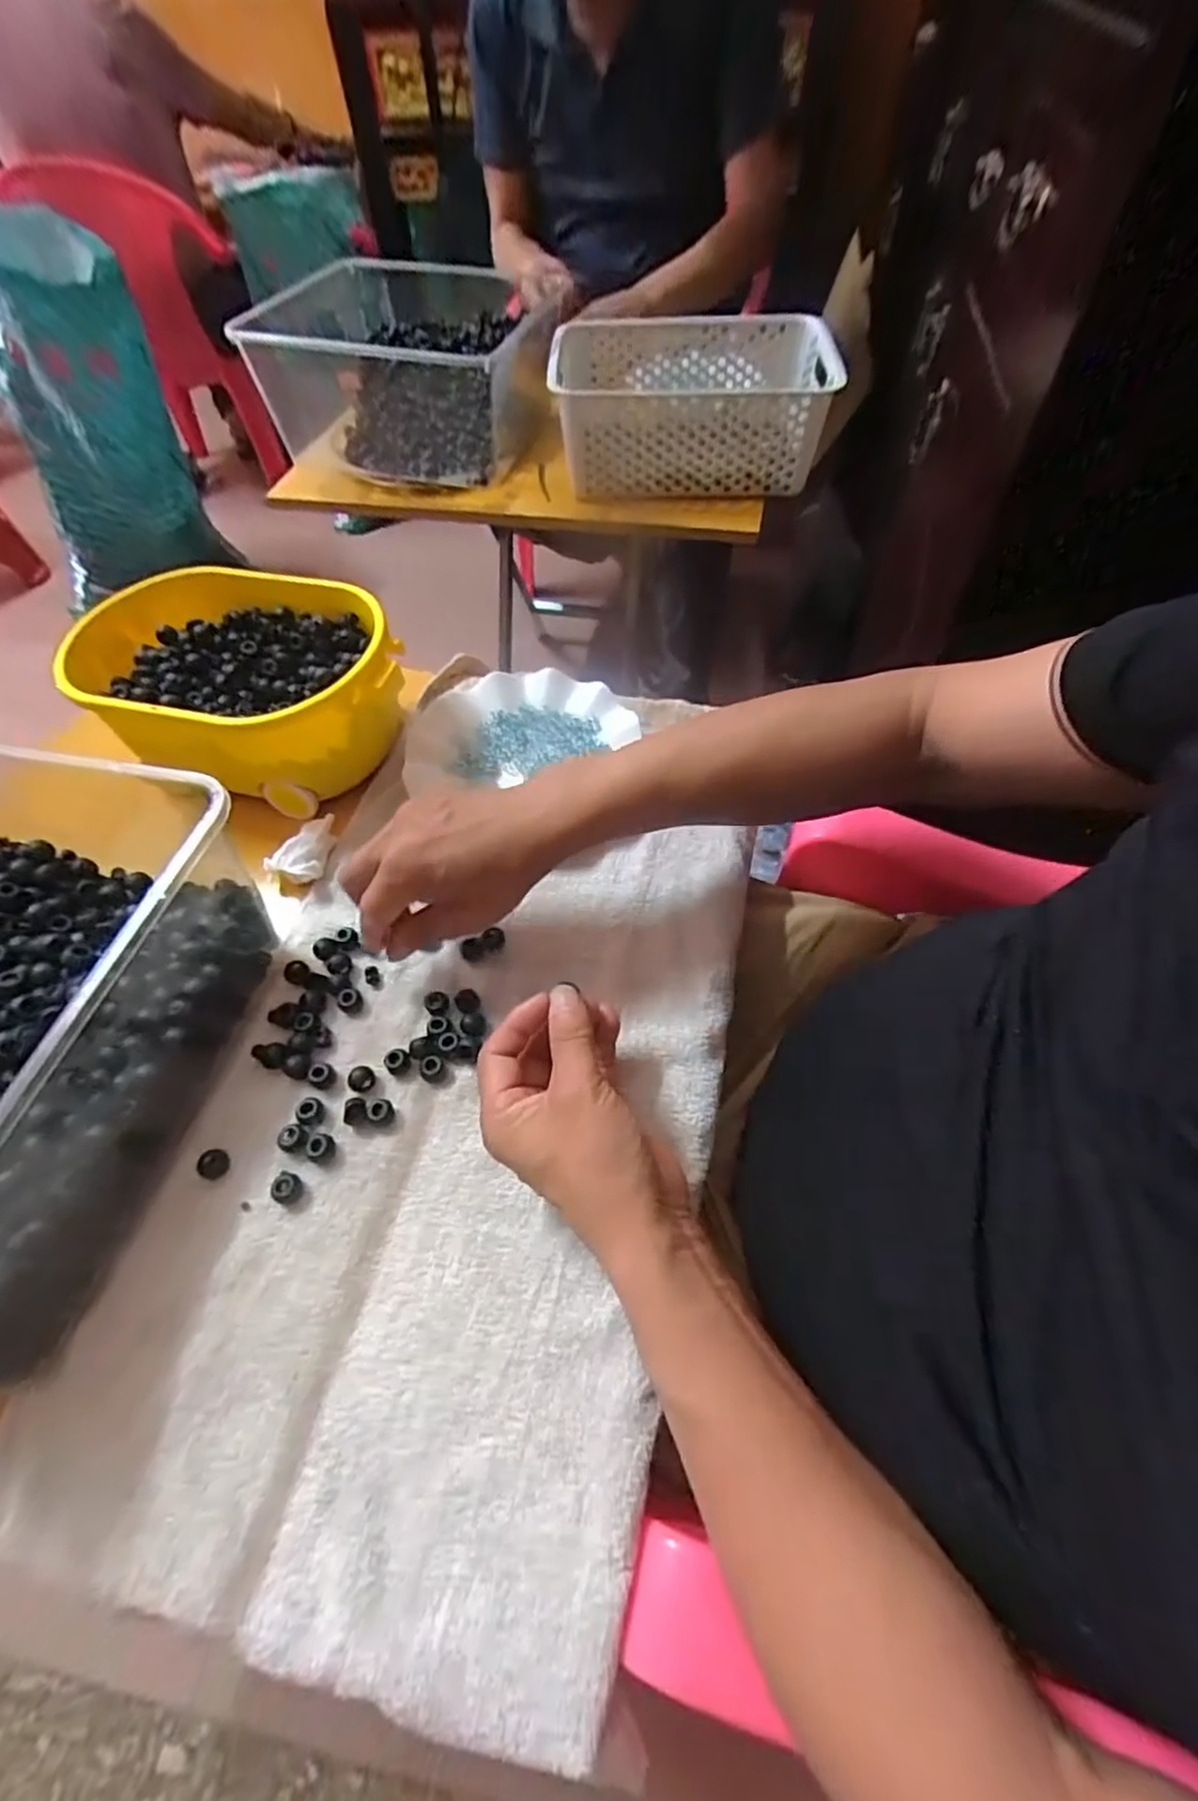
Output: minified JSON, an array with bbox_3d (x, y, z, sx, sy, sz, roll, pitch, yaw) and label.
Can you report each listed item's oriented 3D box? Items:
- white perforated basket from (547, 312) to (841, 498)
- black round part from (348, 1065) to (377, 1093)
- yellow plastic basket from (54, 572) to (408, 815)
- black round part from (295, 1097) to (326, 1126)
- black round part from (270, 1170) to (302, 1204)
[{"bbox_3d":[0.107,-0.578,0.803,0.307,0.113,0.220,-4,56,0],"label":"white perforated basket"},{"bbox_3d":[-0.141,0.107,0.407,0.014,0.010,0.015,-1,56,2],"label":"black round part"},{"bbox_3d":[-0.268,-0.162,0.532,0.248,0.097,0.164,8,57,8],"label":"yellow plastic basket"},{"bbox_3d":[-0.167,0.121,0.392,0.015,0.009,0.015,-1,56,2],"label":"black round part"},{"bbox_3d":[-0.171,0.157,0.373,0.016,0.009,0.015,-1,56,2],"label":"black round part"}]

